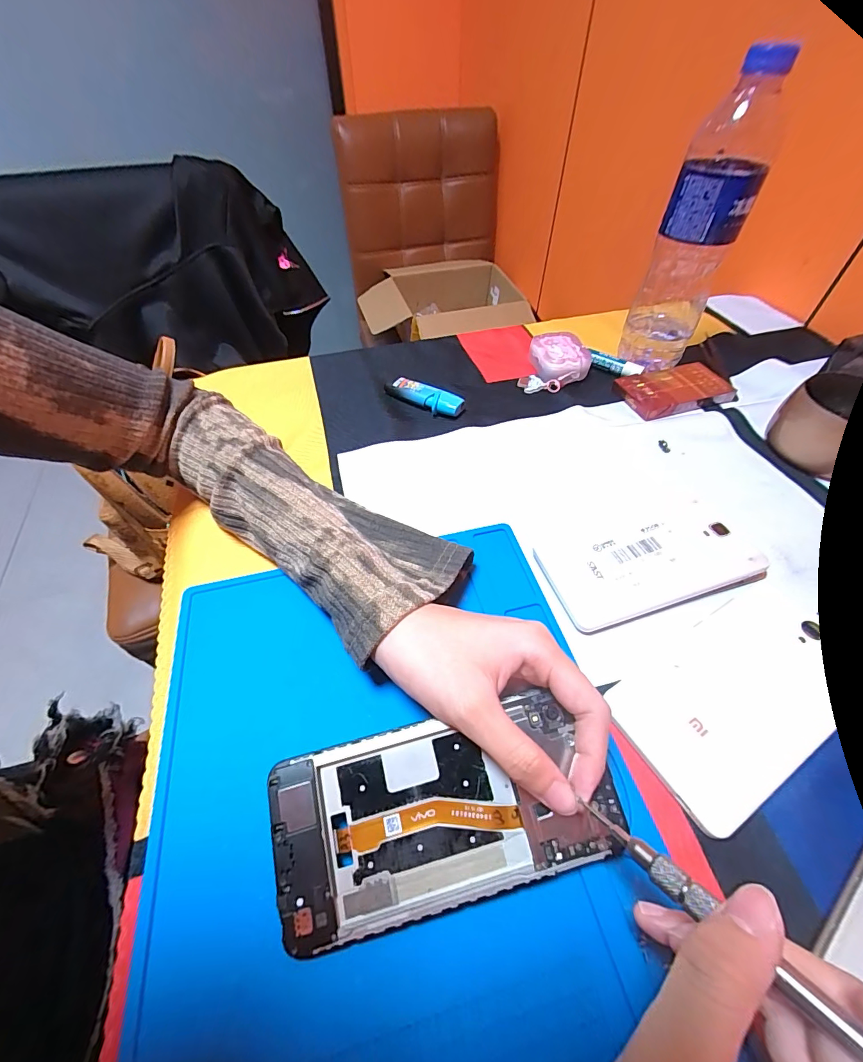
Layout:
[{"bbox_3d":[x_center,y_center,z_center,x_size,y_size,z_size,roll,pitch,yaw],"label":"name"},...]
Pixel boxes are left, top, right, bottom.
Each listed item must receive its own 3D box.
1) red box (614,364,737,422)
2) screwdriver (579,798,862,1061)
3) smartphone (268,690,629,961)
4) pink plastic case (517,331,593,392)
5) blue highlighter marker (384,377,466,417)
[{"bbox_3d":[0.239,-0.140,0.406,0.099,0.015,0.055,-14,51,-9],"label":"red box"},{"bbox_3d":[0.093,0.124,0.129,0.008,0.007,0.102,-34,31,-24],"label":"screwdriver"},{"bbox_3d":[0.004,0.124,0.182,0.140,0.008,0.073,-14,70,-5],"label":"smartphone"},{"bbox_3d":[0.131,-0.176,0.432,0.063,0.027,0.075,15,52,15],"label":"pink plastic case"},{"bbox_3d":[-0.008,-0.131,0.404,0.081,0.015,0.021,27,56,23],"label":"blue highlighter marker"}]

